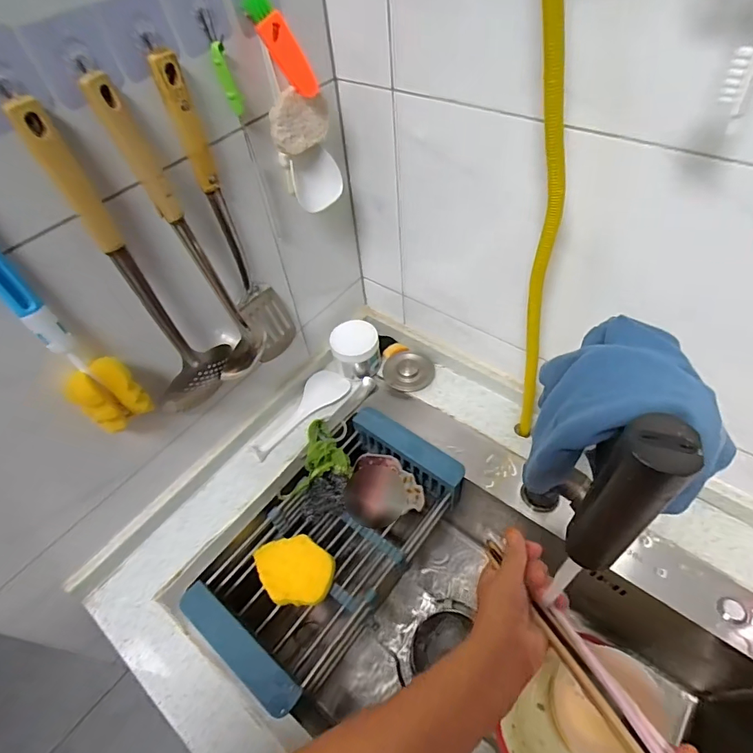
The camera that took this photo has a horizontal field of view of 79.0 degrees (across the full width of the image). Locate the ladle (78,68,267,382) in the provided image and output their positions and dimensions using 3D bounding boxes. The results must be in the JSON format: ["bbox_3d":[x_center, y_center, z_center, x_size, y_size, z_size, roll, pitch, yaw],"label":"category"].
[{"bbox_3d":[-0.186,-0.123,0.464,0.060,0.317,0.063,-31,55,-18],"label":"ladle"}]

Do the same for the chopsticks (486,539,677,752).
[{"bbox_3d":[0.173,0.240,0.406,0.031,0.015,0.213,-28,61,-16],"label":"chopsticks"}]

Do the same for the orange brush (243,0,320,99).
[{"bbox_3d":[-0.090,-0.323,0.449,0.029,0.098,0.016,-20,47,23],"label":"orange brush"}]

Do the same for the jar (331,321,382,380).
[{"bbox_3d":[-0.033,-0.043,0.751,0.076,0.078,0.065,-9,51,-1],"label":"jar"}]

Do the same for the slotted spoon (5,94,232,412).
[{"bbox_3d":[-0.223,-0.081,0.444,0.086,0.332,0.048,-25,53,-14],"label":"slotted spoon"}]

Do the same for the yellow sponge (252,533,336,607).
[{"bbox_3d":[-0.119,0.266,0.638,0.116,0.039,0.089,18,55,20],"label":"yellow sponge"}]

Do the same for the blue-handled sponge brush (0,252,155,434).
[{"bbox_3d":[-0.281,-0.039,0.397,0.041,0.259,0.055,28,59,26],"label":"blue-handled sponge brush"}]

